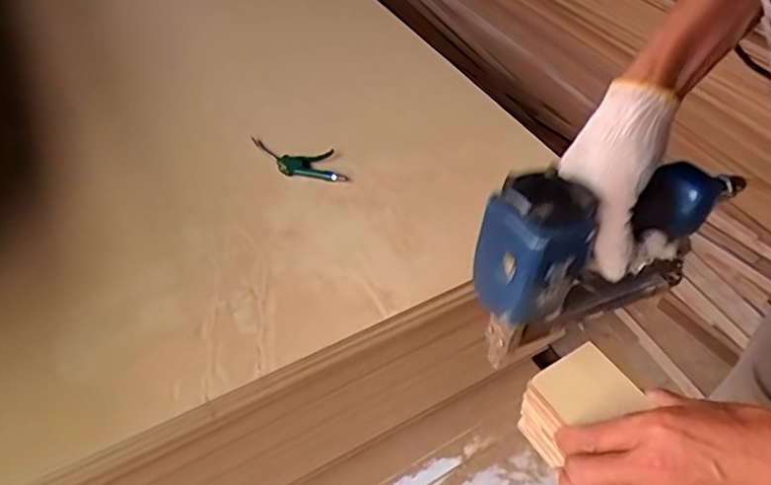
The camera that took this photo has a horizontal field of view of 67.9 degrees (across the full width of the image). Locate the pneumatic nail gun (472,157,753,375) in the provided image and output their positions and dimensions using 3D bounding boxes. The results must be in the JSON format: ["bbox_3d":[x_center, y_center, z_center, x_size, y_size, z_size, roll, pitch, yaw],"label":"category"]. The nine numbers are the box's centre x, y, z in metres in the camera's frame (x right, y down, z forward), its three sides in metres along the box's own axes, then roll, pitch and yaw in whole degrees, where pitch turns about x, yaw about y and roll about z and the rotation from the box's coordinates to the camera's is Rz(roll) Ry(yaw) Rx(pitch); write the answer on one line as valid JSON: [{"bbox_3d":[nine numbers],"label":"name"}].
[{"bbox_3d":[0.179,-0.006,0.437,0.239,0.166,0.061,-19,50,-16],"label":"pneumatic nail gun"}]

